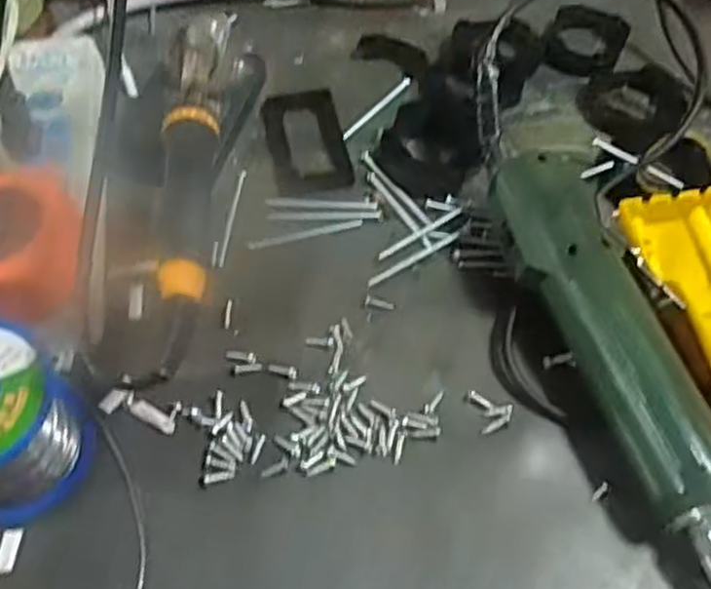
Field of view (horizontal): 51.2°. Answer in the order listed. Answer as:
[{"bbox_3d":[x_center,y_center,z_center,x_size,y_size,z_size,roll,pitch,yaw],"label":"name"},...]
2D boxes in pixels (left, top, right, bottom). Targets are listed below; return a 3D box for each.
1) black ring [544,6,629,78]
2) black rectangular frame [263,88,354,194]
[{"bbox_3d":[0.148,-0.162,0.479,0.050,0.010,0.059,14,59,8],"label":"black ring"},{"bbox_3d":[-0.029,-0.091,0.437,0.043,0.005,0.077,-10,59,-7],"label":"black rectangular frame"}]

